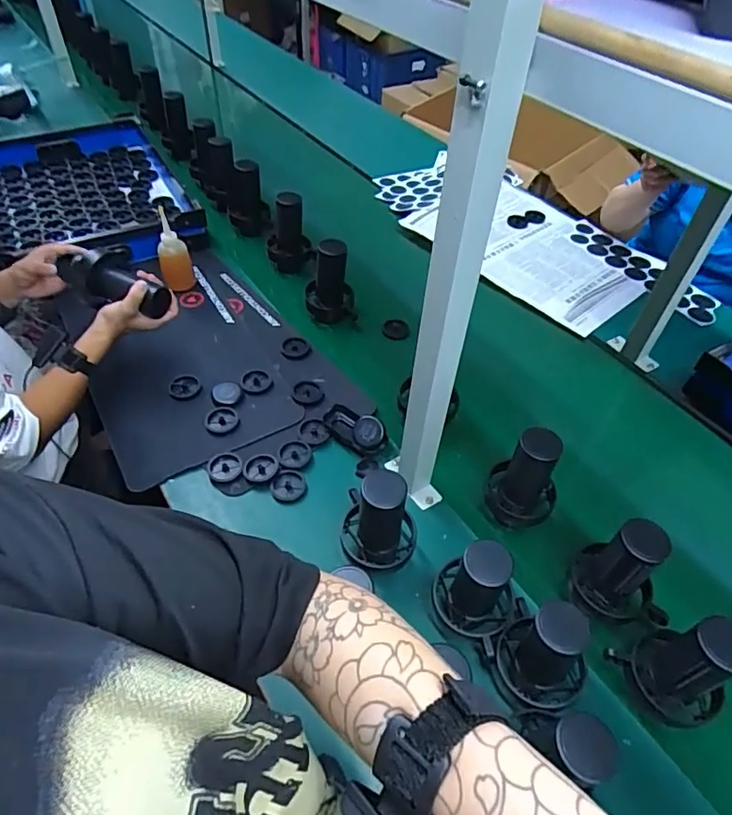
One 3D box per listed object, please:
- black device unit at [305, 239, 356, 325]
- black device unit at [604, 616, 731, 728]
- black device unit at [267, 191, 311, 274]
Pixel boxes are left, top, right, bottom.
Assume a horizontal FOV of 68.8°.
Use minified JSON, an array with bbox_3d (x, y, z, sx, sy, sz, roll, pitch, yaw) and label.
[{"bbox_3d":[-0.069,-0.235,1.031,0.095,0.172,0.082,-3,48,-5],"label":"black device unit"},{"bbox_3d":[0.345,0.284,0.581,0.080,0.160,0.097,-20,52,-20],"label":"black device unit"},{"bbox_3d":[-0.167,-0.373,1.148,0.091,0.157,0.076,-10,50,-12],"label":"black device unit"}]

